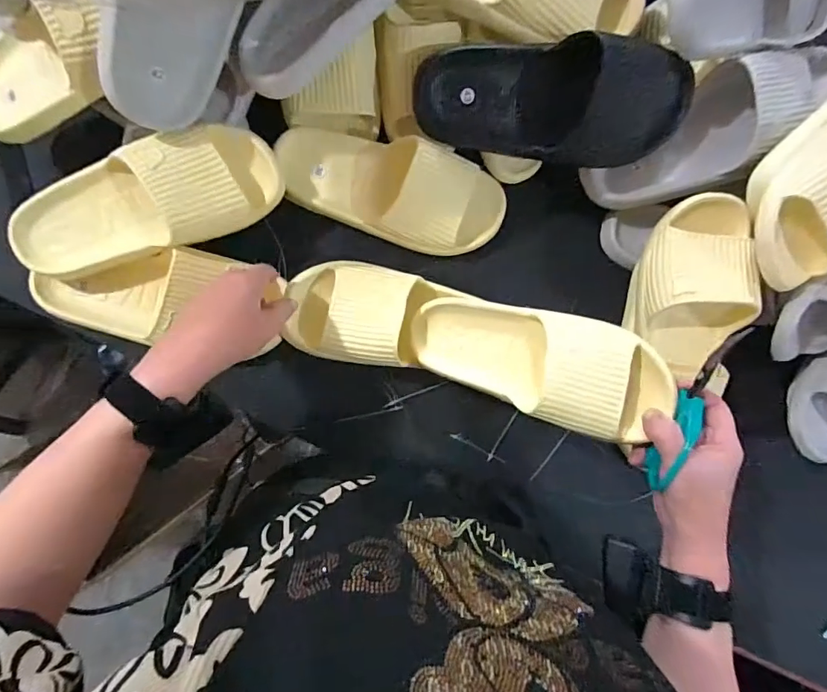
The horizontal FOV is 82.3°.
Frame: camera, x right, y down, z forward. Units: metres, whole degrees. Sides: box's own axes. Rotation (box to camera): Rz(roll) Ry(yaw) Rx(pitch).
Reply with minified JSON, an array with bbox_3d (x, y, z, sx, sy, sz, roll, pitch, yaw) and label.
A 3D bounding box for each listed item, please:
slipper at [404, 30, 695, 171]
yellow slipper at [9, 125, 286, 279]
[{"bbox_3d":[0.138,-0.246,0.474,0.267,0.117,0.075,5,42,5],"label":"slipper"},{"bbox_3d":[-0.247,-0.132,0.441,0.243,0.067,0.098,-19,88,-8],"label":"yellow slipper"}]

